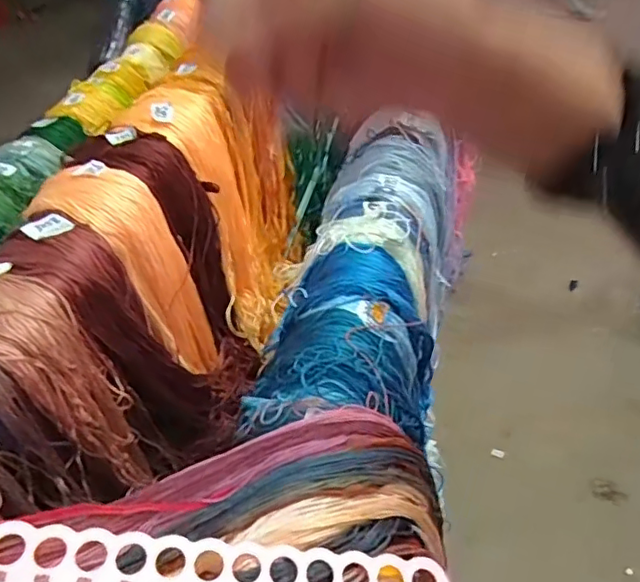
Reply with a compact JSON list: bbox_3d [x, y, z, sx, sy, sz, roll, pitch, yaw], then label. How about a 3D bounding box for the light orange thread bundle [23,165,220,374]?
[{"bbox_3d":[-0.131,-0.002,0.432,0.059,0.187,0.063,-9,39,21],"label":"light orange thread bundle"}]

